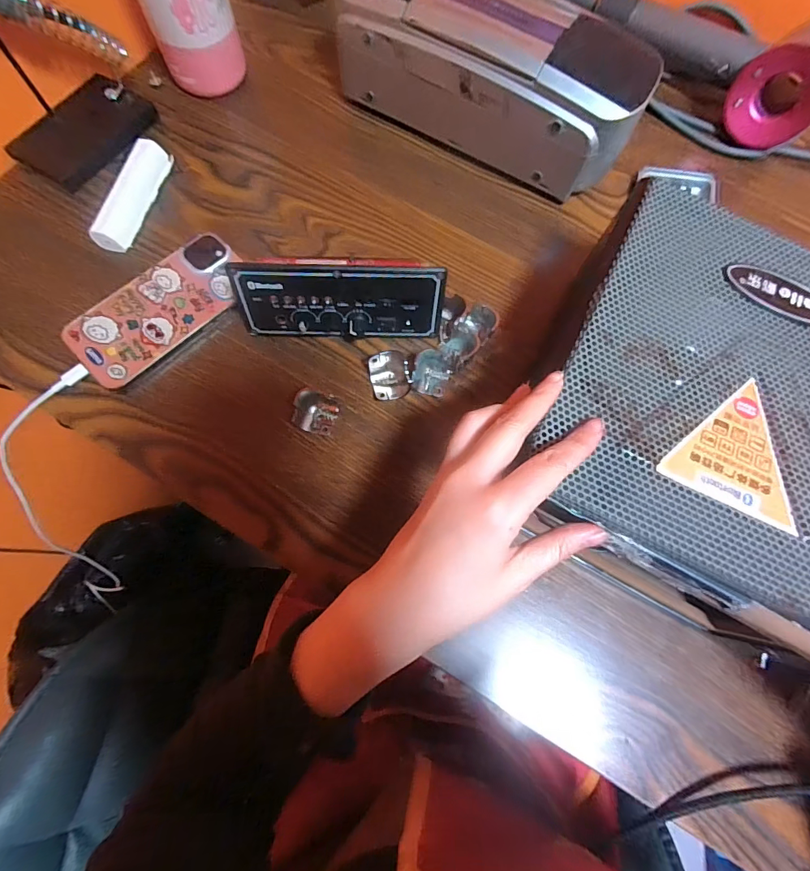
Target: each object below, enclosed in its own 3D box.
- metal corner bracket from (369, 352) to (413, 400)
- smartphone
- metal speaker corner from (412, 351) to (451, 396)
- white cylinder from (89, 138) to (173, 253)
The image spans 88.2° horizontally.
[{"bbox_3d":[-0.012,-0.046,0.322,0.028,0.023,0.036,-14,74,-7],"label":"metal corner bracket"},{"bbox_3d":[-0.190,-0.102,0.329,0.068,0.015,0.140,42,75,10],"label":"smartphone"},{"bbox_3d":[0.021,-0.049,0.324,0.028,0.022,0.028,1,73,-3],"label":"metal speaker corner"},{"bbox_3d":[-0.231,-0.204,0.356,0.024,0.021,0.104,13,72,1],"label":"white cylinder"}]

